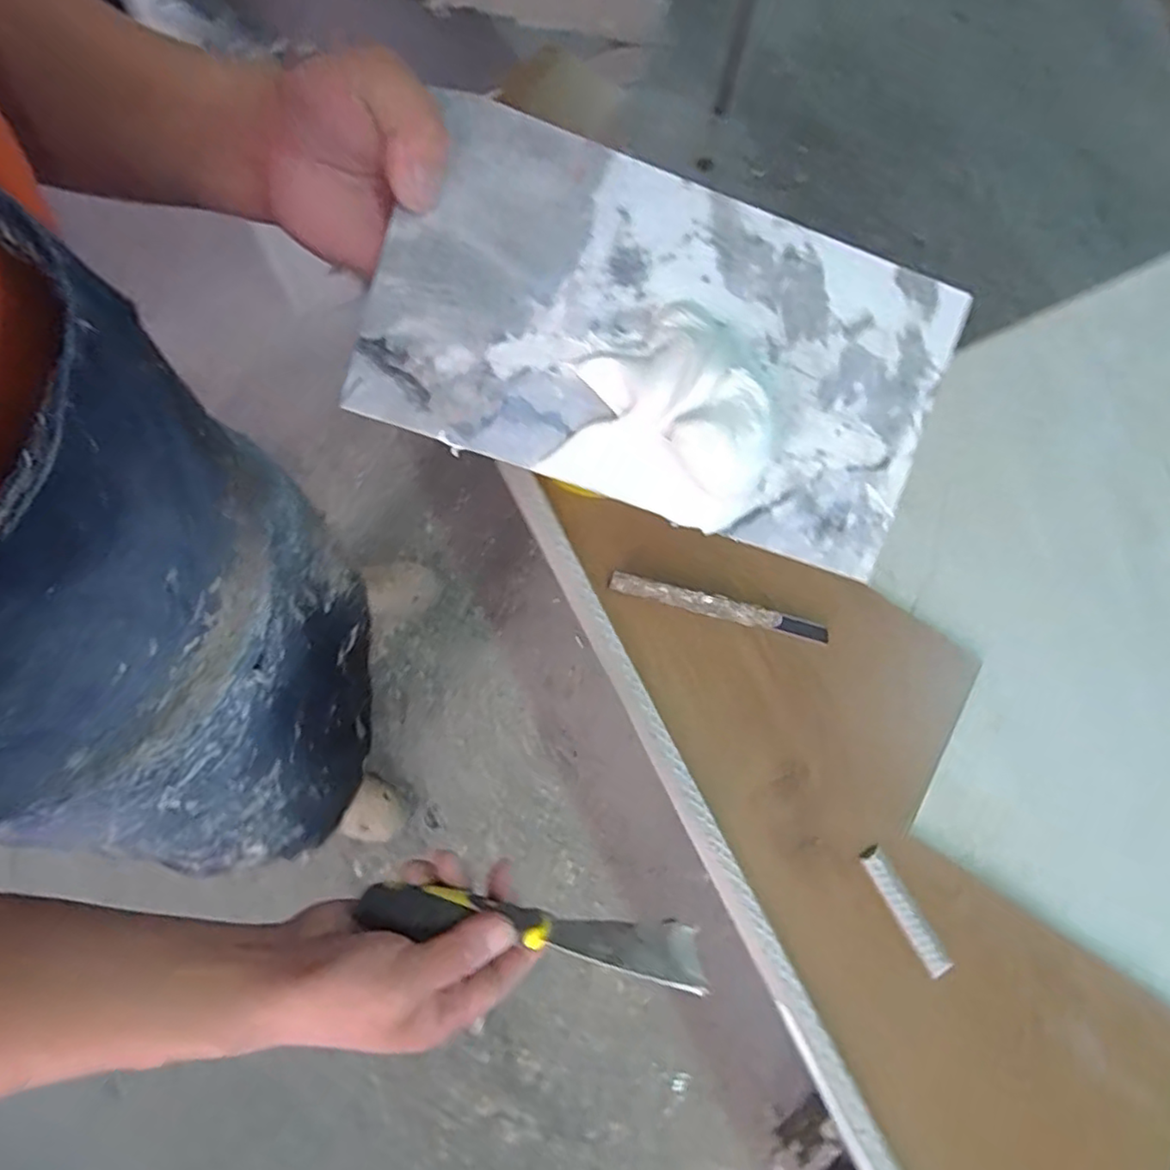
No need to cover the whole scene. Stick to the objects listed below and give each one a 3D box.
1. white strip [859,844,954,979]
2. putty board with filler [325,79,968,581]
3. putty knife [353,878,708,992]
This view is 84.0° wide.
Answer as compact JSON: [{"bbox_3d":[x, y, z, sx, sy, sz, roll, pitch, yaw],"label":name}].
[{"bbox_3d":[0.242,0.247,0.490,0.018,0.008,0.097,-30,76,-8],"label":"white strip"},{"bbox_3d":[0.039,-0.111,0.302,0.269,0.029,0.150,17,95,-6],"label":"putty board with filler"},{"bbox_3d":[-0.032,0.197,0.374,0.191,0.060,0.022,10,74,0],"label":"putty knife"}]

